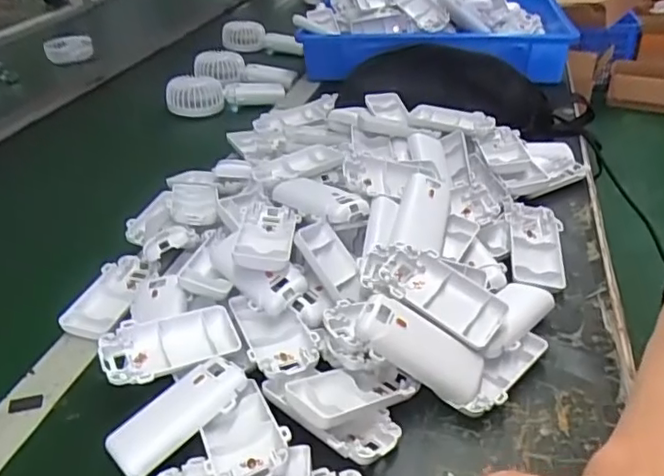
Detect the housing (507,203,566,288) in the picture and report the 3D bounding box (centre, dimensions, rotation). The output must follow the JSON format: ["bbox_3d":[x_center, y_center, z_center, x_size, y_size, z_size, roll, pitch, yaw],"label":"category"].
[{"bbox_3d":[0.182,0.008,0.532,0.046,0.031,0.091,6,35,11],"label":"housing"}]

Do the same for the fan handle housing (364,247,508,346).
[{"bbox_3d":[0.072,0.035,0.443,0.114,0.024,0.048,22,41,31],"label":"fan handle housing"}]

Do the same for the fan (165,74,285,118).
[{"bbox_3d":[-0.171,-0.234,0.951,0.175,0.059,0.048,-18,37,-22],"label":"fan"}]

